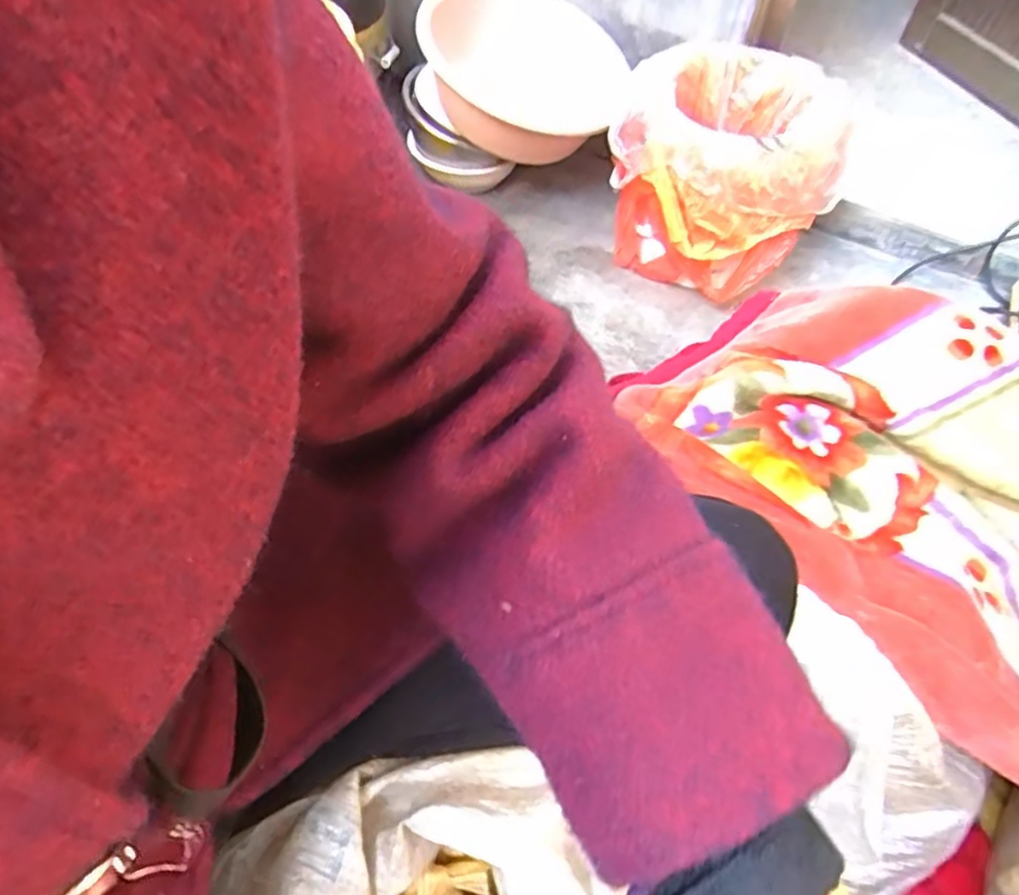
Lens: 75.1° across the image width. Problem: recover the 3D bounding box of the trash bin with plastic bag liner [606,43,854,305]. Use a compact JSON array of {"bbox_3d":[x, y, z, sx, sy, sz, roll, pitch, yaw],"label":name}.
[{"bbox_3d":[0.311,-0.415,1.026,0.323,0.250,0.302,18,56,9],"label":"trash bin with plastic bag liner"}]

